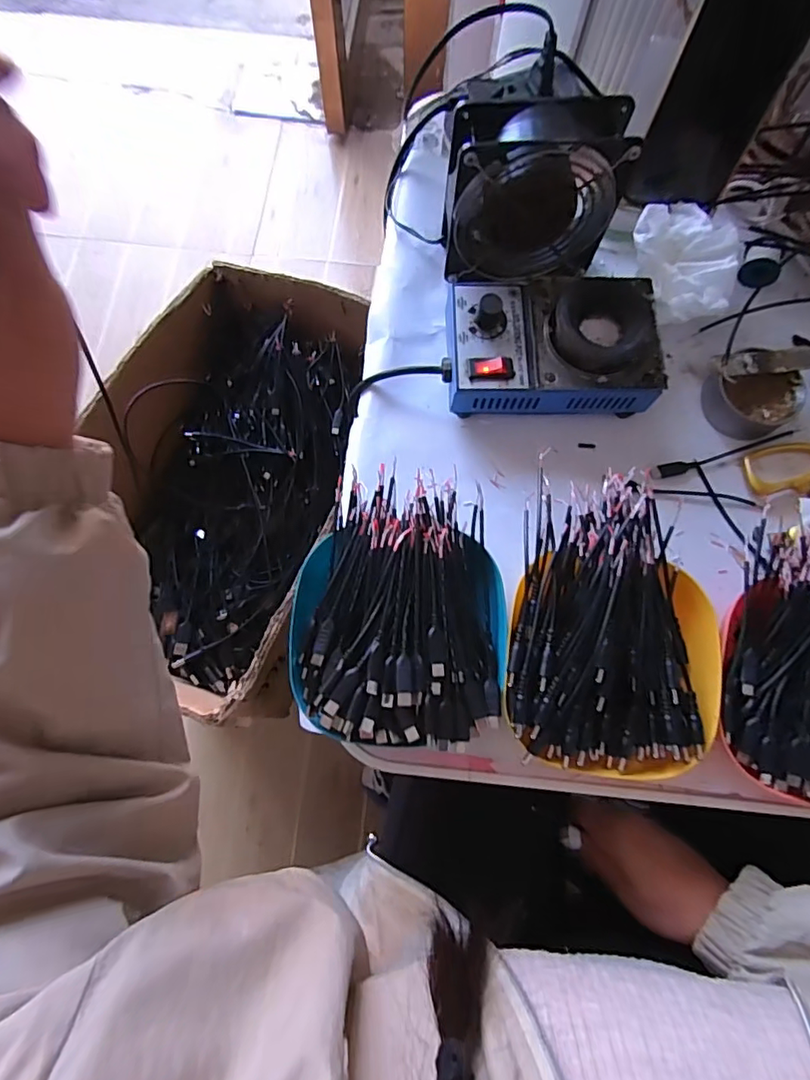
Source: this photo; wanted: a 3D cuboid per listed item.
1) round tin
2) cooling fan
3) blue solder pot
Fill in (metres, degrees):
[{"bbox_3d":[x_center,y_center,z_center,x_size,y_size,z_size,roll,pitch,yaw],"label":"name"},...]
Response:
[{"bbox_3d":[0.265,-0.110,0.413,0.060,0.025,0.058,0,77,-1],"label":"round tin"},{"bbox_3d":[0.091,-0.250,0.394,0.121,0.106,0.053,-1,77,-1],"label":"cooling fan"},{"bbox_3d":[0.109,-0.146,0.399,0.151,0.057,0.097,-2,77,-1],"label":"blue solder pot"}]

